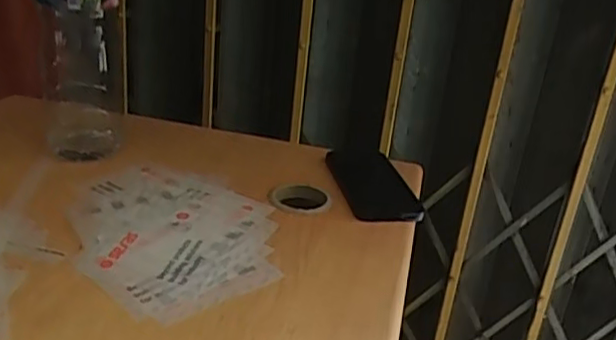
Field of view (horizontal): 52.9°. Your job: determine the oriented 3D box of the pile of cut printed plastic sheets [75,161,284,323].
[{"bbox_3d":[-0.129,0.048,0.578,0.176,0.009,0.239,-14,32,-38],"label":"pile of cut printed plastic sheets"}]

